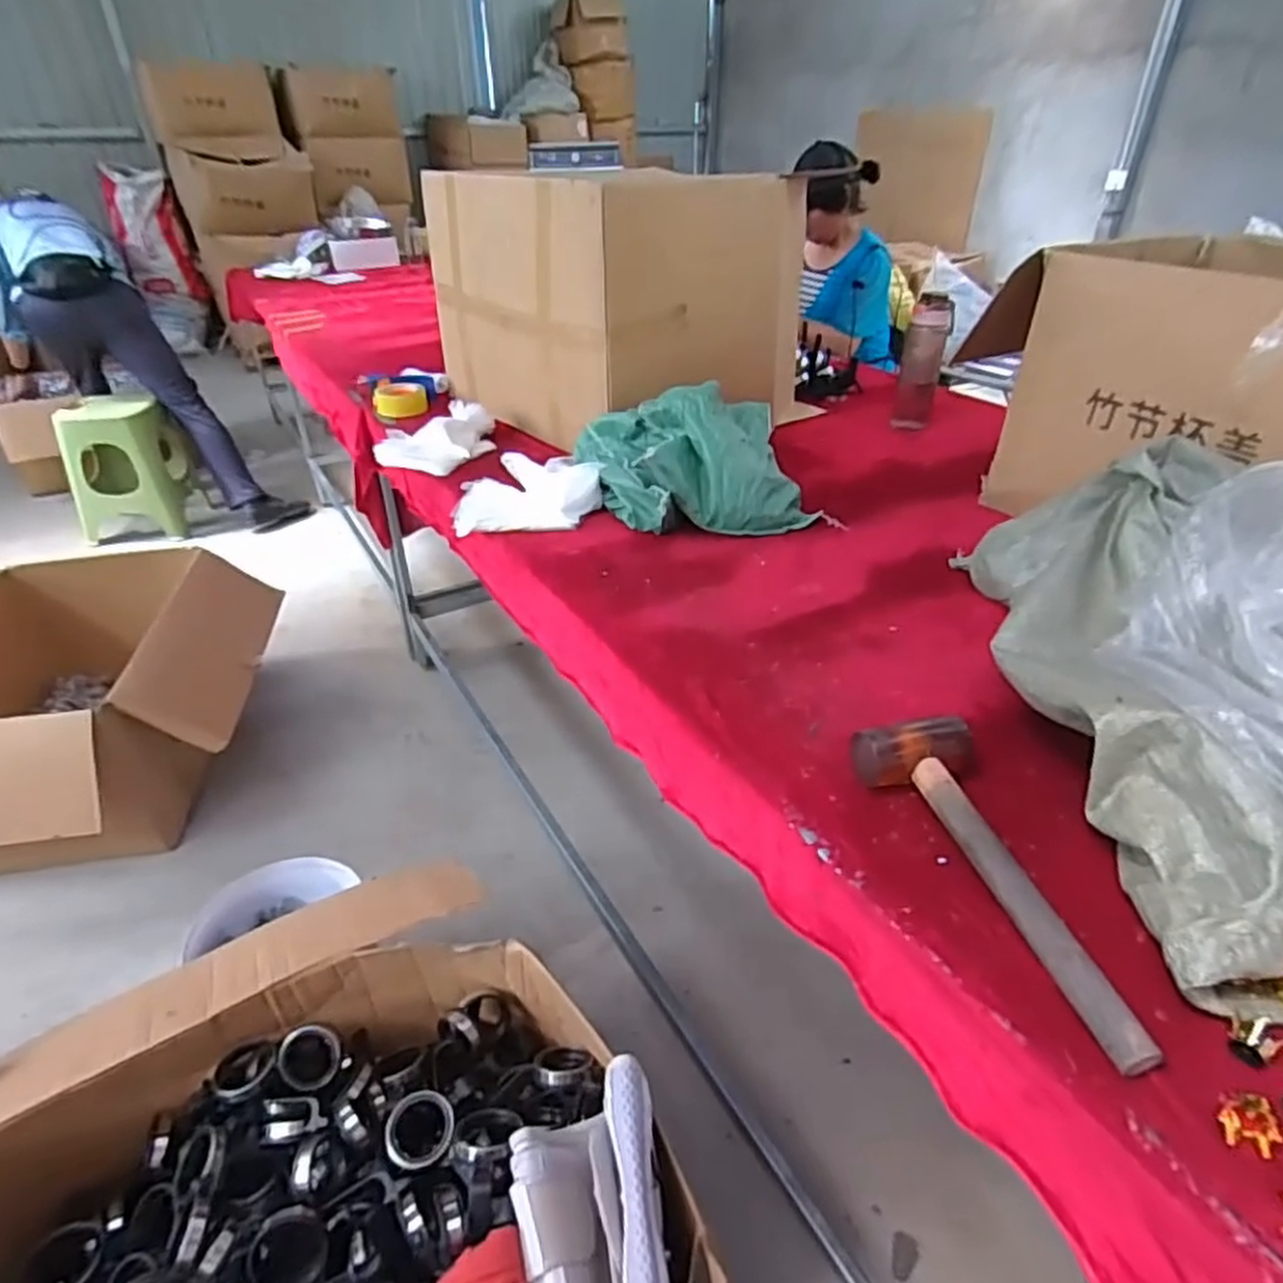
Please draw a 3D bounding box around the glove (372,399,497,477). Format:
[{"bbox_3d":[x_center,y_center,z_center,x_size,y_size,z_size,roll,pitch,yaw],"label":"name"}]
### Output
[{"bbox_3d":[-0.388,-0.402,1.454,0.175,0.063,0.233,13,37,18],"label":"glove"}]

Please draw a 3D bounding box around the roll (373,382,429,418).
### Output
[{"bbox_3d":[-0.545,-0.549,1.702,0.115,0.053,0.115,-11,36,-15],"label":"roll"}]

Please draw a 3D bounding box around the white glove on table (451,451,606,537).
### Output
[{"bbox_3d":[-0.184,-0.249,1.227,0.232,0.054,0.199,-4,35,-5],"label":"white glove on table"}]

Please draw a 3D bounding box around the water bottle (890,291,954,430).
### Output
[{"bbox_3d":[0.578,-0.567,1.550,0.084,0.264,0.082,13,37,18],"label":"water bottle"}]

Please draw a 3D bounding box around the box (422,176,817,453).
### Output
[{"bbox_3d":[-0.017,-0.713,1.558,0.571,0.442,0.686,-24,42,-30],"label":"box"}]

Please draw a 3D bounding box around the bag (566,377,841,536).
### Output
[{"bbox_3d":[0.085,-0.305,1.207,0.343,0.170,0.279,-5,35,-7],"label":"bag"}]

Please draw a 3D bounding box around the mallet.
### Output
[{"bbox_3d":[0.291,0.172,0.592,0.102,0.042,0.304,-11,36,-15],"label":"mallet"}]

